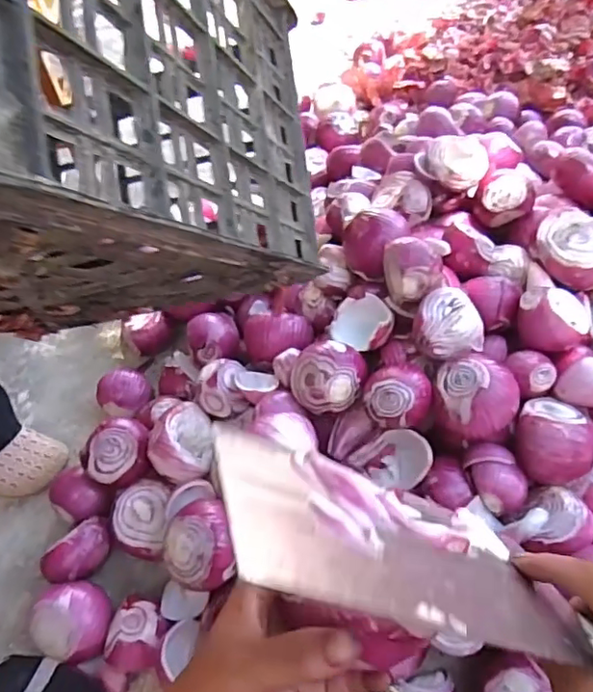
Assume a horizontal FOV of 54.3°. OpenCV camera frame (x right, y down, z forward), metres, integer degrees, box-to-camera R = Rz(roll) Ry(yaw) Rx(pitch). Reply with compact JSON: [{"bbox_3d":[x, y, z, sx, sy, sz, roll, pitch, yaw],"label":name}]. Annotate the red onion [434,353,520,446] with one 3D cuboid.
[{"bbox_3d":[0.206,0.065,0.674,0.093,0.096,0.094,-3,51,4],"label":"red onion"}]

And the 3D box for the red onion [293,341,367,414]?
[{"bbox_3d":[0.038,0.039,0.702,0.091,0.066,0.073,-3,51,4],"label":"red onion"}]

